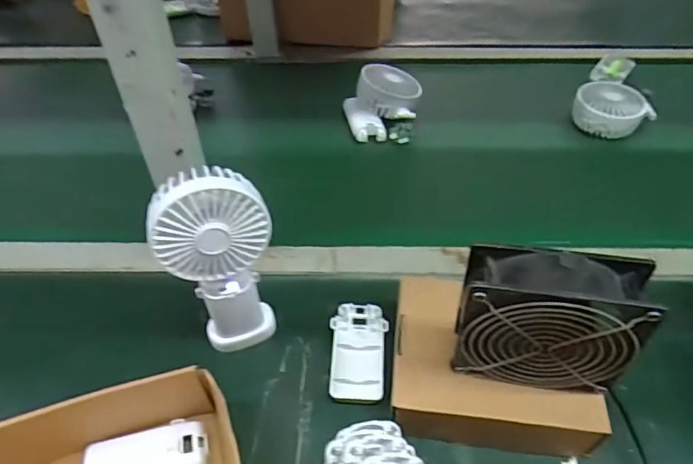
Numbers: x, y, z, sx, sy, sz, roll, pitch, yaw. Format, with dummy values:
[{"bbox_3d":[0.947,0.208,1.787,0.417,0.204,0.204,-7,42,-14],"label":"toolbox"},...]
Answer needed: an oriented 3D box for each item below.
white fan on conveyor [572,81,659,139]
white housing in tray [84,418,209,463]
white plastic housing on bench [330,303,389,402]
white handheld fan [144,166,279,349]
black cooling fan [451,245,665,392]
[{"bbox_3d":[0.367,-0.171,0.715,0.082,0.054,0.085,-24,53,-20],"label":"white fan on conveyor"},{"bbox_3d":[-0.162,0.184,0.416,0.095,0.019,0.045,-11,52,-7],"label":"white housing in tray"},{"bbox_3d":[0.011,0.110,0.477,0.051,0.012,0.095,-1,51,0],"label":"white plastic housing on bench"},{"bbox_3d":[-0.104,0.030,0.432,0.087,0.181,0.051,-16,52,-13],"label":"white handheld fan"},{"bbox_3d":[0.140,0.064,0.368,0.120,0.111,0.045,9,49,7],"label":"black cooling fan"}]

